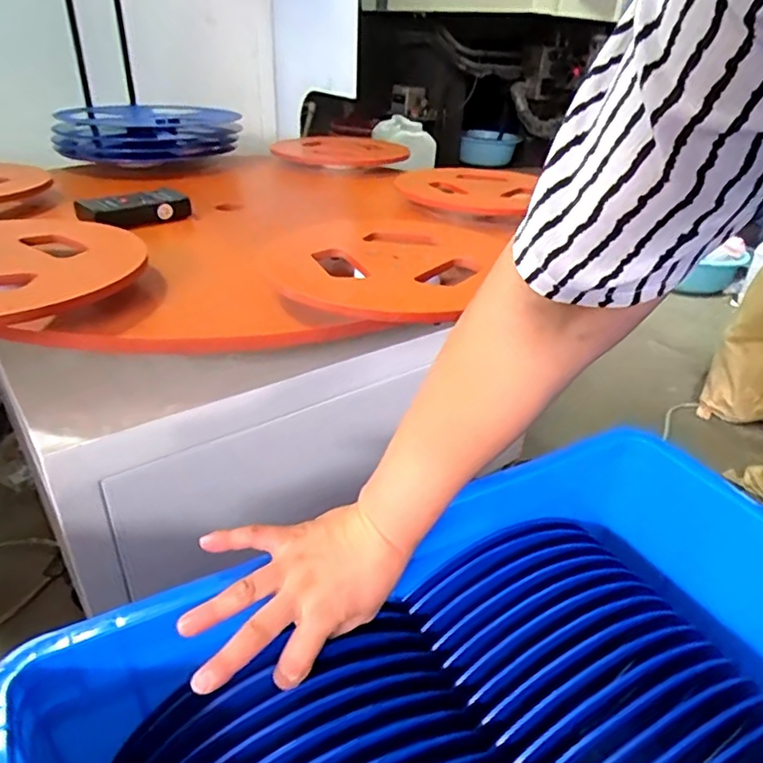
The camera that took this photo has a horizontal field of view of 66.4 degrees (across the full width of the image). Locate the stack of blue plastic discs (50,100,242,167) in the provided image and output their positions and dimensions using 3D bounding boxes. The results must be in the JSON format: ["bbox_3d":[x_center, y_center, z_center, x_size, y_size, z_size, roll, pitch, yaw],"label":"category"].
[{"bbox_3d":[-0.446,-0.474,1.095,0.287,0.081,0.282,-21,39,-35],"label":"stack of blue plastic discs"}]

